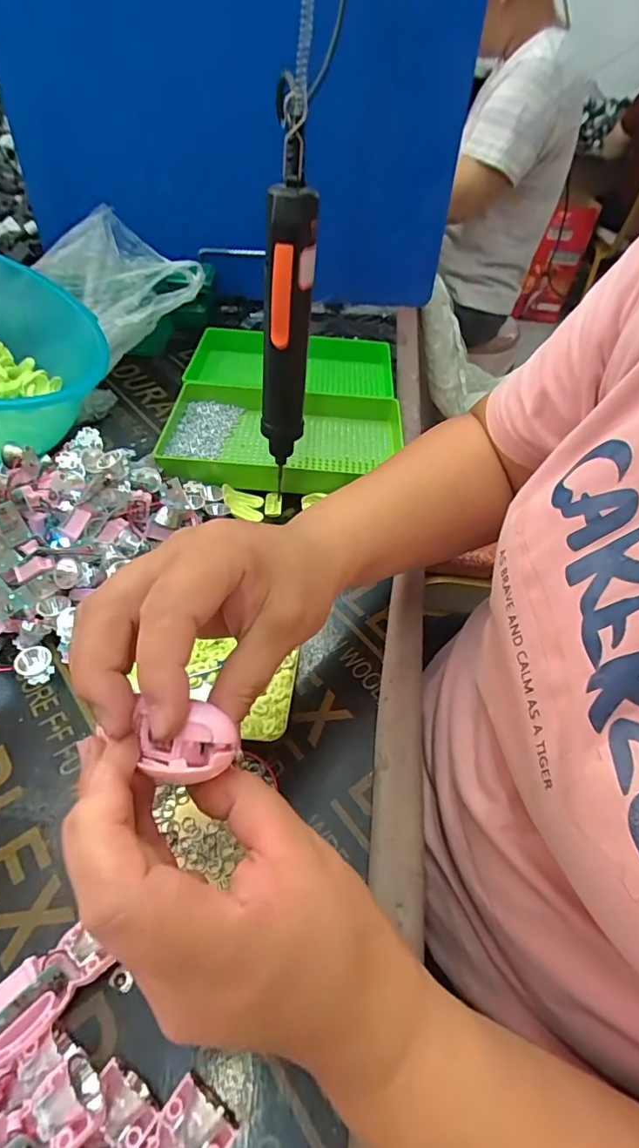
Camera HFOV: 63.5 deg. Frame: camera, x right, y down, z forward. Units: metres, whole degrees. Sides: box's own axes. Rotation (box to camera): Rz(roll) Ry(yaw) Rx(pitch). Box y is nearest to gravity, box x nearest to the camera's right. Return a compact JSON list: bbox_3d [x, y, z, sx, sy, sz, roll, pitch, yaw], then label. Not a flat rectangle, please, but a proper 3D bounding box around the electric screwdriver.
[{"bbox_3d":[-0.022,-0.182,0.366,0.031,0.234,0.039,2,48,-5],"label":"electric screwdriver"}]

